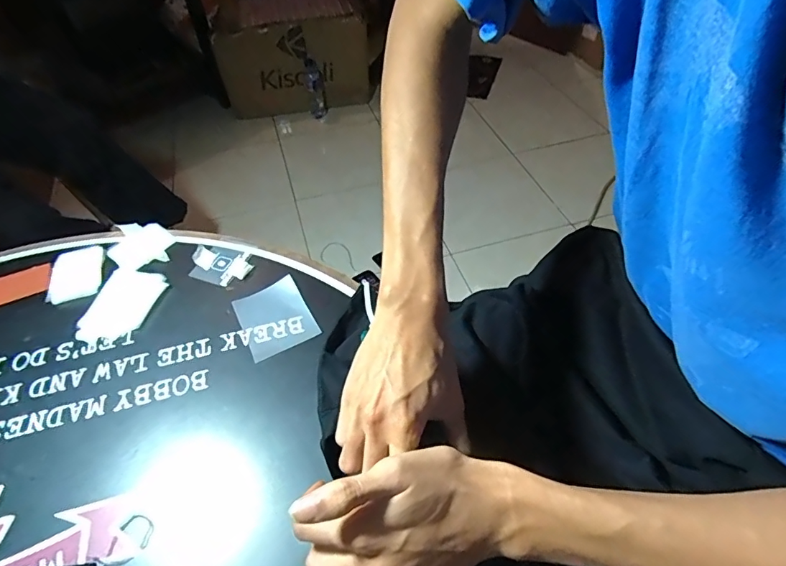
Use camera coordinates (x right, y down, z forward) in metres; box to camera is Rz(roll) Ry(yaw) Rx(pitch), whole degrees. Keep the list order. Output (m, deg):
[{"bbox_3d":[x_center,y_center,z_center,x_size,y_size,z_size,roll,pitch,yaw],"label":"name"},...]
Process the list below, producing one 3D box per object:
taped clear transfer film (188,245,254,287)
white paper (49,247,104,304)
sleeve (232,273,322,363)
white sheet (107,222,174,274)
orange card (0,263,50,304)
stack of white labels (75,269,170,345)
[{"bbox_3d":[-0.222,-0.024,0.586,0.084,0.005,0.056,13,52,13],"label":"taped clear transfer film"},{"bbox_3d":[-0.400,-0.013,0.578,0.058,0.006,0.085,-17,52,-11],"label":"white paper"},{"bbox_3d":[-0.136,0.038,0.524,0.075,0.011,0.091,-24,54,-16],"label":"sleeve"},{"bbox_3d":[-0.340,-0.053,0.612,0.097,0.005,0.074,36,60,27],"label":"white sheet"},{"bbox_3d":[-0.479,0.003,0.574,0.085,0.008,0.053,-20,53,-13],"label":"orange card"},{"bbox_3d":[-0.325,0.025,0.542,0.078,0.009,0.104,11,52,12],"label":"stack of white labels"}]

